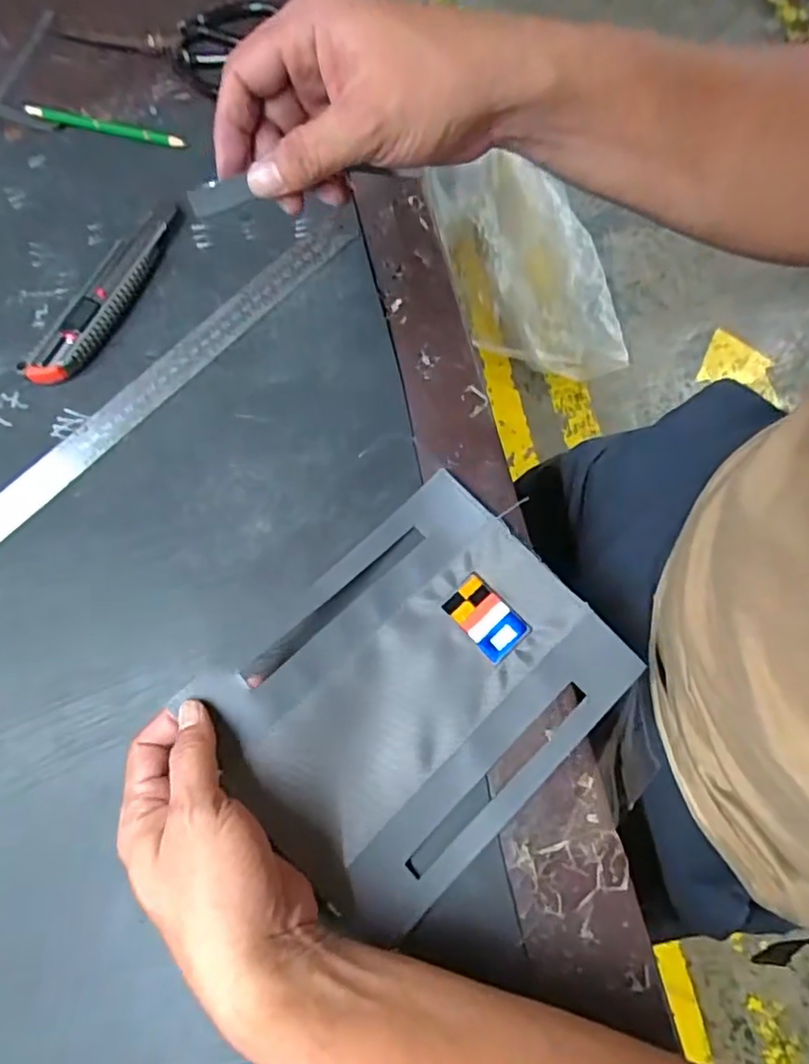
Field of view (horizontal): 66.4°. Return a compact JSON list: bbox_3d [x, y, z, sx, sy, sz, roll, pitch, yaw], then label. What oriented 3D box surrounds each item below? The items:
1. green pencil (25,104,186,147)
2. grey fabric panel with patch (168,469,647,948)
[{"bbox_3d":[-0.244,-0.330,0.503,0.140,0.006,0.012,17,74,7],"label":"green pencil"},{"bbox_3d":[0.009,0.089,0.350,0.212,0.046,0.167,-43,76,-10],"label":"grey fabric panel with patch"}]

